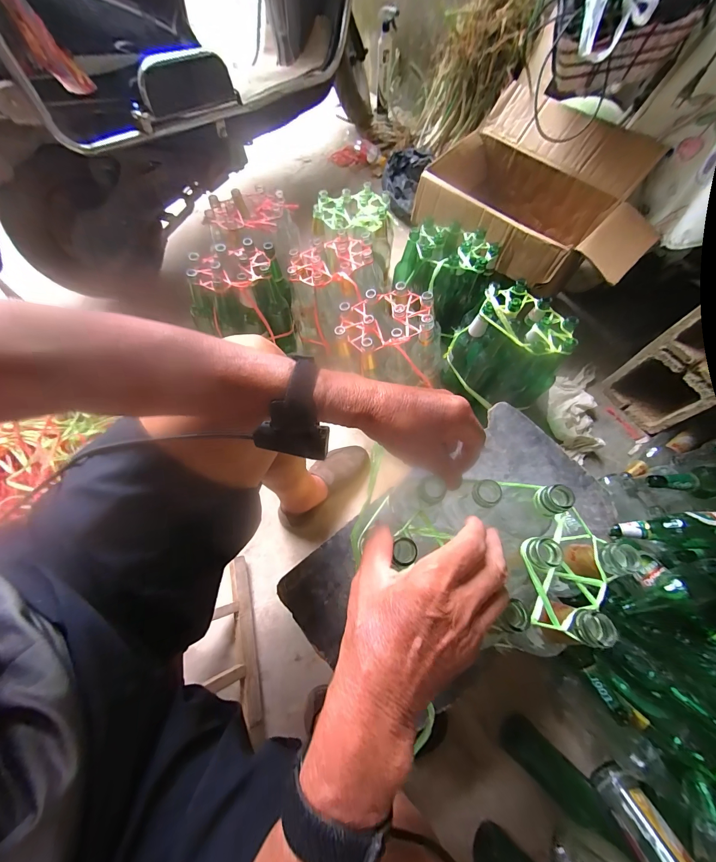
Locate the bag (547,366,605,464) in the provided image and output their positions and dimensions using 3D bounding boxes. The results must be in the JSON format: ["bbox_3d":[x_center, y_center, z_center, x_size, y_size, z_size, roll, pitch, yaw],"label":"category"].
[{"bbox_3d":[0.594,-0.071,0.853,0.120,0.052,0.305,16,68,7],"label":"bag"}]

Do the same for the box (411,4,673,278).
[{"bbox_3d":[0.476,-0.613,0.837,0.568,0.237,0.384,43,73,16],"label":"box"}]

